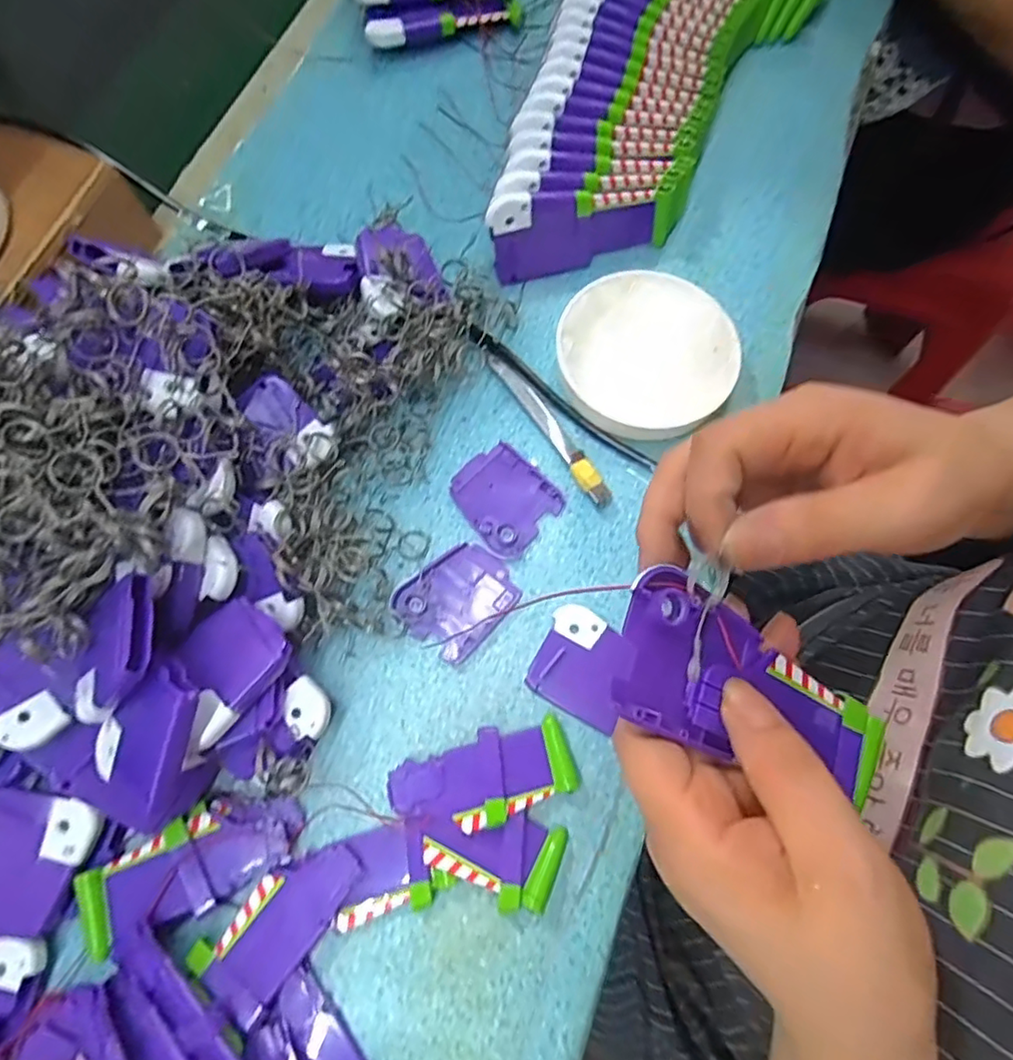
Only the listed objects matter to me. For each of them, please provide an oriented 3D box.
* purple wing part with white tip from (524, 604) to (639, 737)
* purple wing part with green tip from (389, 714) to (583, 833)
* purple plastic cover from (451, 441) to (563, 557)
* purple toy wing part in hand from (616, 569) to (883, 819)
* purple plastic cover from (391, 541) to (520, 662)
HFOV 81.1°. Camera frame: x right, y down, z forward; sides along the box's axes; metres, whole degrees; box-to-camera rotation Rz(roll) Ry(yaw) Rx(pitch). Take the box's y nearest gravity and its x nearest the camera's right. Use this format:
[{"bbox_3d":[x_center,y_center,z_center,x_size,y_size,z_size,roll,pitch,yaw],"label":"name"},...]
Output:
[{"bbox_3d":[0.042,0.073,0.319,0.050,0.007,0.054,25,74,5],"label":"purple wing part with white tip"},{"bbox_3d":[-0.010,0.122,0.292,0.088,0.004,0.040,-15,64,-19],"label":"purple wing part with green tip"},{"bbox_3d":[-0.001,-0.019,0.346,0.050,0.005,0.060,-40,79,-13],"label":"purple plastic cover"},{"bbox_3d":[0.089,0.058,0.207,0.113,0.019,0.049,29,73,-16],"label":"purple toy wing part in hand"},{"bbox_3d":[-0.027,0.037,0.329,0.052,0.005,0.062,44,76,10],"label":"purple plastic cover"}]

